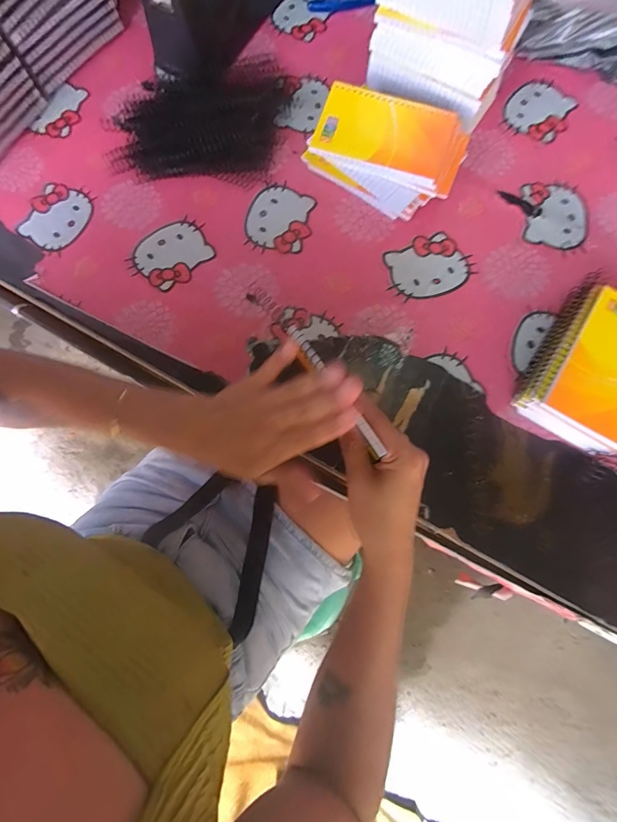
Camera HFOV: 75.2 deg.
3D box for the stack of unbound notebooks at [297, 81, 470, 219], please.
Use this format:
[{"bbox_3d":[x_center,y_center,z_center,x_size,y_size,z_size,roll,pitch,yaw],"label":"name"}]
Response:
[{"bbox_3d":[0.078,-0.273,0.423,0.160,0.064,0.100,31,79,8],"label":"stack of unbound notebooks"}]

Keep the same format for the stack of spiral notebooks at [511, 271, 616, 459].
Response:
[{"bbox_3d":[0.263,-0.035,0.369,0.091,0.058,0.133,32,79,8],"label":"stack of spiral notebooks"}]

